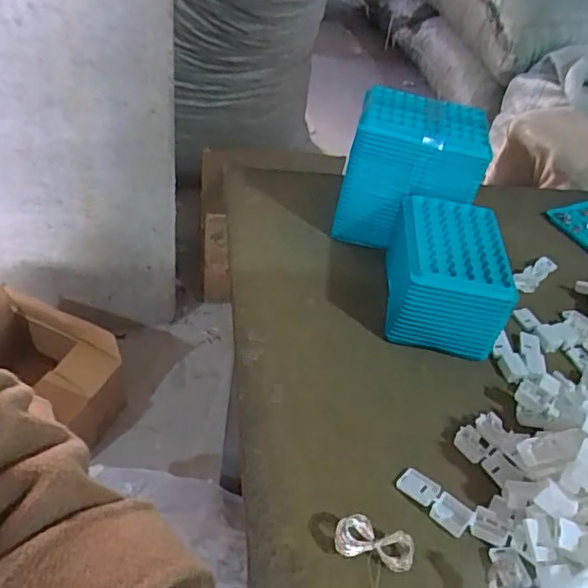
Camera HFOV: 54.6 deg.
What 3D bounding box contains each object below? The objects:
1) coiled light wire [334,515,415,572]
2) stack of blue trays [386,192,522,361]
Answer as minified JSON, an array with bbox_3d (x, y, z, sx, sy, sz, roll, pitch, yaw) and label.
[{"bbox_3d":[0.054,0.165,0.375,0.053,0.019,0.020,20,42,-4],"label":"coiled light wire"},{"bbox_3d":[0.144,-0.021,0.549,0.096,0.084,0.136,10,43,0],"label":"stack of blue trays"}]

